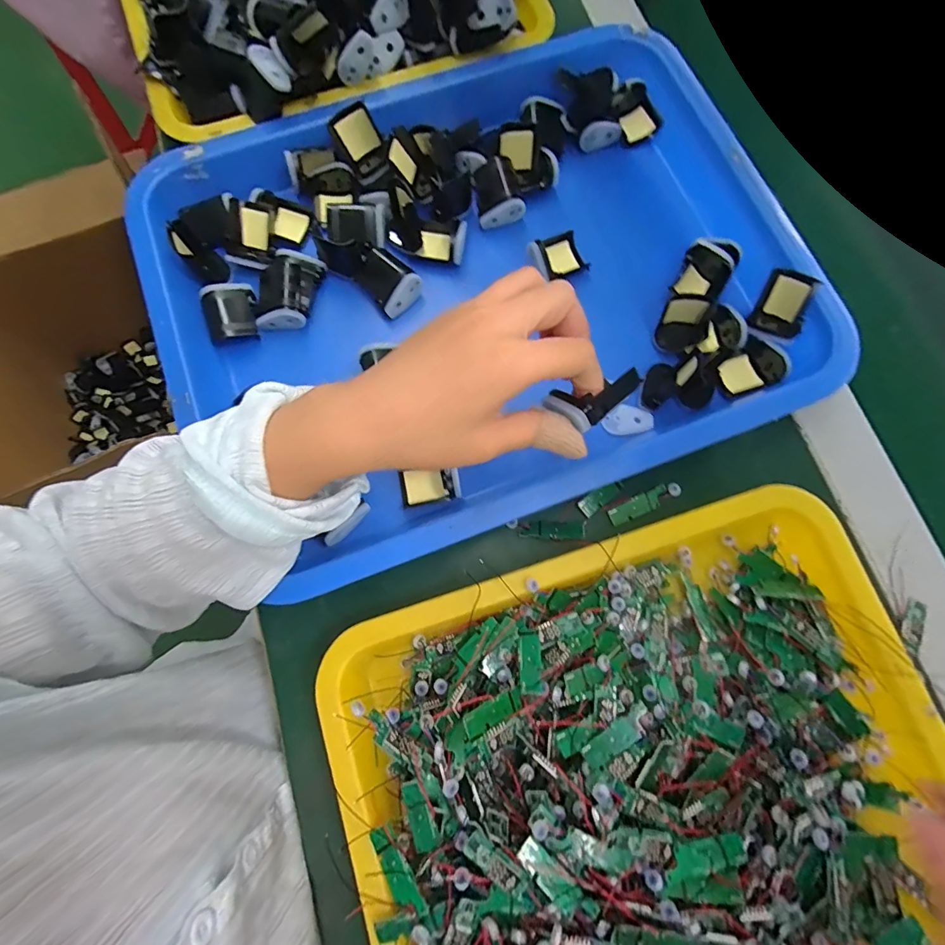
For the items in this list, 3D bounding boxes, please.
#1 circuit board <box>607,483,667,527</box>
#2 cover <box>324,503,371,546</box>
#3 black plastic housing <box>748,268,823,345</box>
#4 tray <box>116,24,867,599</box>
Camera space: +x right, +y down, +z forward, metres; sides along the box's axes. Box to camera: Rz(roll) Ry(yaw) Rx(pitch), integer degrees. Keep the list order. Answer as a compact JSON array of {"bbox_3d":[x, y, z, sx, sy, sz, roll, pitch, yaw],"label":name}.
[{"bbox_3d":[0.114,0.023,0.305,0.043,0.004,0.013,-25,78,-5],"label":"circuit board"},{"bbox_3d":[-0.081,0.035,0.291,0.004,0.019,0.035,44,68,10],"label":"cover"},{"bbox_3d":[0.215,-0.117,0.311,0.012,0.042,0.033,-17,42,-28],"label":"black plastic housing"},{"bbox_3d":[0.015,-0.135,0.337,0.463,0.071,0.332,-20,78,-4],"label":"tray"}]

